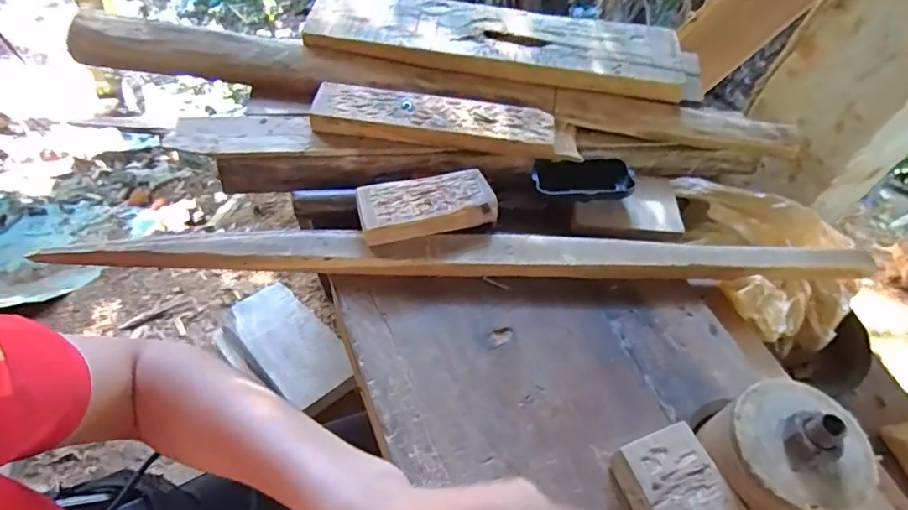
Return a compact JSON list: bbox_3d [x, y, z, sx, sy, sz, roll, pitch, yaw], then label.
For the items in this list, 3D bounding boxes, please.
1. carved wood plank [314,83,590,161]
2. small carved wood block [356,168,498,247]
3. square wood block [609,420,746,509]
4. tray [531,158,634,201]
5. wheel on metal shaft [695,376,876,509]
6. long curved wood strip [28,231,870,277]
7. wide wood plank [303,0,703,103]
[{"bbox_3d":[-0.008,-0.152,0.616,0.295,0.024,0.061,7,55,0],"label":"carved wood plank"},{"bbox_3d":[-0.029,-0.051,0.561,0.136,0.026,0.062,-12,57,-13],"label":"small carved wood block"},{"bbox_3d":[0.173,0.183,0.422,0.070,0.028,0.083,-20,59,-17],"label":"square wood block"},{"bbox_3d":[0.144,-0.088,0.599,0.115,0.017,0.057,-3,55,-7],"label":"tray"},{"bbox_3d":[0.255,0.152,0.412,0.103,0.091,0.103,2,55,-3],"label":"wheel on metal shaft"},{"bbox_3d":[0.020,-0.003,0.551,0.798,0.024,0.039,1,55,-3],"label":"long curved wood strip"},{"bbox_3d":[0.070,-0.263,0.665,0.480,0.032,0.116,8,55,1],"label":"wide wood plank"}]

